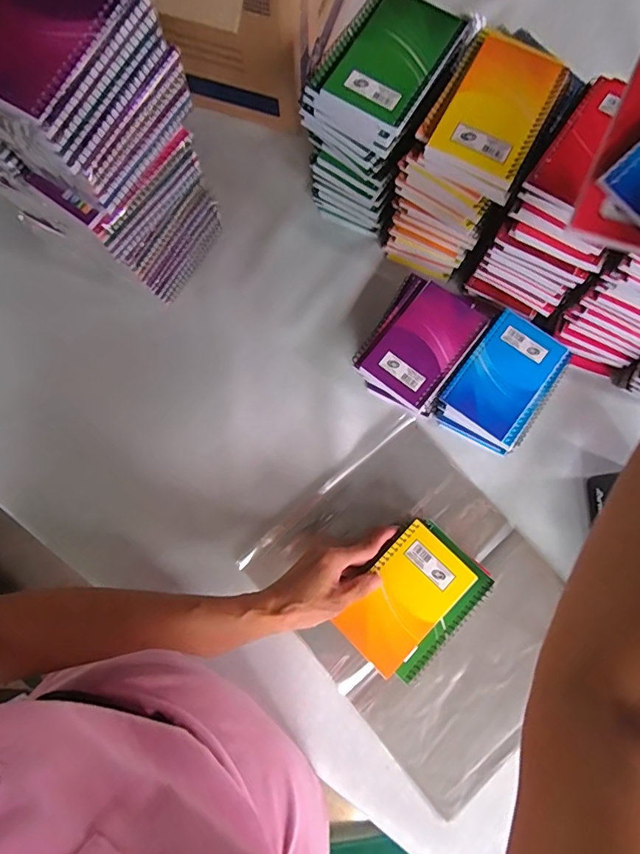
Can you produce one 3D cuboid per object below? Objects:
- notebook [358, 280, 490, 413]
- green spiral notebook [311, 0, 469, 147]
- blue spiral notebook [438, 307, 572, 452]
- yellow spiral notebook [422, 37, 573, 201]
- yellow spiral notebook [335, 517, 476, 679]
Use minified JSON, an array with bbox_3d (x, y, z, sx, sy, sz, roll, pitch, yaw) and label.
[{"bbox_3d":[0.116,-0.092,0.504,0.080,0.012,0.134,39,82,6],"label":"notebook"},{"bbox_3d":[0.067,-0.335,0.425,0.085,0.018,0.136,31,80,7],"label":"green spiral notebook"},{"bbox_3d":[0.205,-0.053,0.505,0.095,0.012,0.137,36,83,8],"label":"blue spiral notebook"},{"bbox_3d":[0.159,-0.278,0.411,0.082,0.024,0.127,28,80,7],"label":"yellow spiral notebook"},{"bbox_3d":[0.083,0.168,0.450,0.078,0.009,0.130,42,82,7],"label":"yellow spiral notebook"}]

